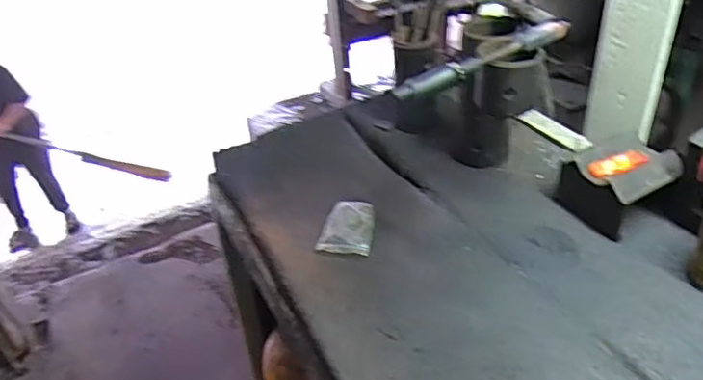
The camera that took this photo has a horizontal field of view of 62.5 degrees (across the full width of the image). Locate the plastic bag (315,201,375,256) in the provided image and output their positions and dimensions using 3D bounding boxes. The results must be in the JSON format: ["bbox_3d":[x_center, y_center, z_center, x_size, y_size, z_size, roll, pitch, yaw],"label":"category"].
[{"bbox_3d":[-0.002,0.053,0.884,0.074,0.016,0.122,3,37,12],"label":"plastic bag"}]

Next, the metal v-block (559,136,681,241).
[{"bbox_3d":[0.377,-0.012,0.829,0.113,0.093,0.130,-19,38,-17],"label":"metal v-block"}]

